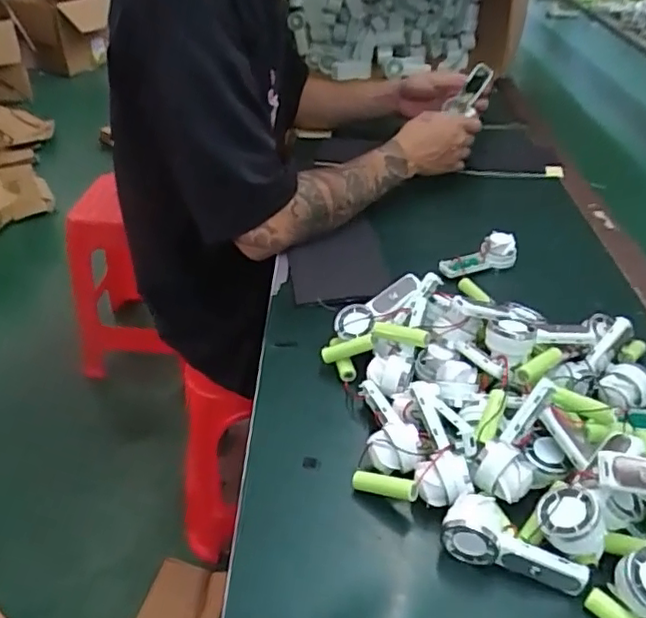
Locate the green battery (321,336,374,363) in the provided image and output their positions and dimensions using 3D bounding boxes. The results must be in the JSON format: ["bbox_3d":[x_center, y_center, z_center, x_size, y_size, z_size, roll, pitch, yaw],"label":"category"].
[{"bbox_3d":[0.022,0.036,0.565,0.050,0.014,0.012,-19,34,15],"label":"green battery"}]

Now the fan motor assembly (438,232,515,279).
[{"bbox_3d":[0.178,-0.061,0.700,0.088,0.040,0.027,-7,38,-11],"label":"fan motor assembly"}]

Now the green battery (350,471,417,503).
[{"bbox_3d":[0.045,0.131,0.453,0.054,0.011,0.012,1,33,34],"label":"green battery"}]

